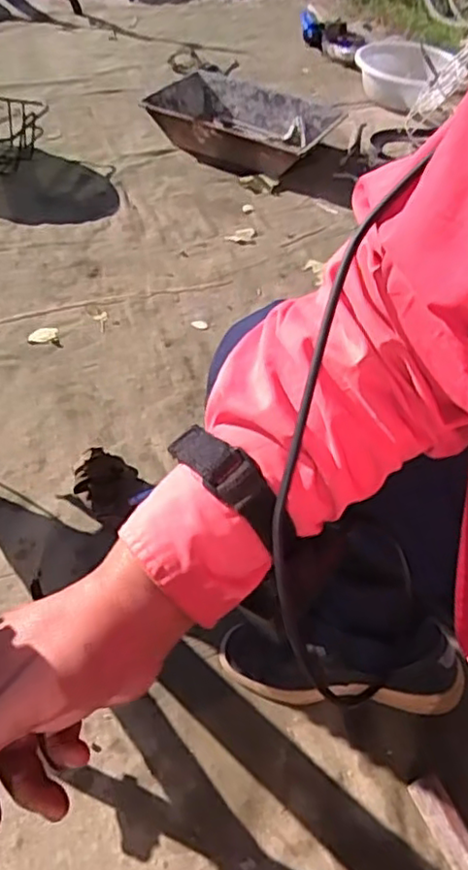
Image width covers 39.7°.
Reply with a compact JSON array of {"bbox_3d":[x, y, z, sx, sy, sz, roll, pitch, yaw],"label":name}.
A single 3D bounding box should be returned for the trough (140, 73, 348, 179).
[{"bbox_3d":[0.018,-0.823,1.747,0.434,0.157,0.367,23,48,15],"label":"trough"}]

